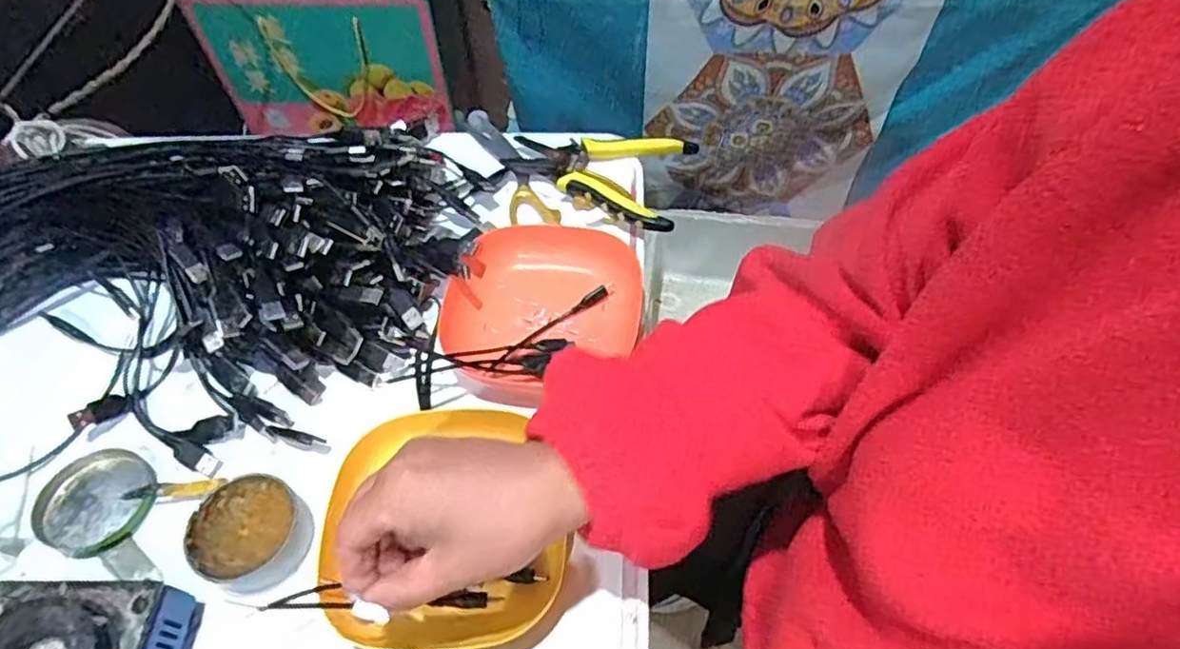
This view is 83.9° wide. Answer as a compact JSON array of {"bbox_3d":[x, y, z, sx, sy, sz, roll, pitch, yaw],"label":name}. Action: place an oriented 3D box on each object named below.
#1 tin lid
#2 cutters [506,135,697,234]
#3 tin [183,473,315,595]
[{"bbox_3d":[-0.317,0.112,0.422,0.068,0.008,0.065,0,56,0],"label":"tin lid"},{"bbox_3d":[0.010,-0.141,0.571,0.156,0.023,0.120,19,58,13],"label":"cutters"},{"bbox_3d":[-0.203,0.126,0.396,0.067,0.022,0.061,0,56,0],"label":"tin"}]

